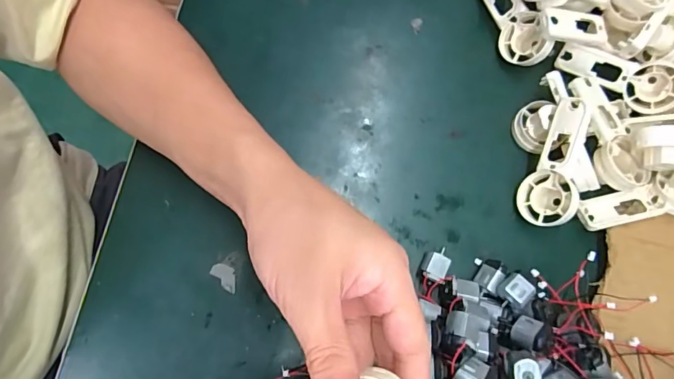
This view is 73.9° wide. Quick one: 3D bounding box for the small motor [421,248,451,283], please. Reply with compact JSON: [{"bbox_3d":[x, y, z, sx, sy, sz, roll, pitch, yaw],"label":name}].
[{"bbox_3d":[0.071,0.053,0.322,0.018,0.017,0.026,21,75,0],"label":"small motor"}]

